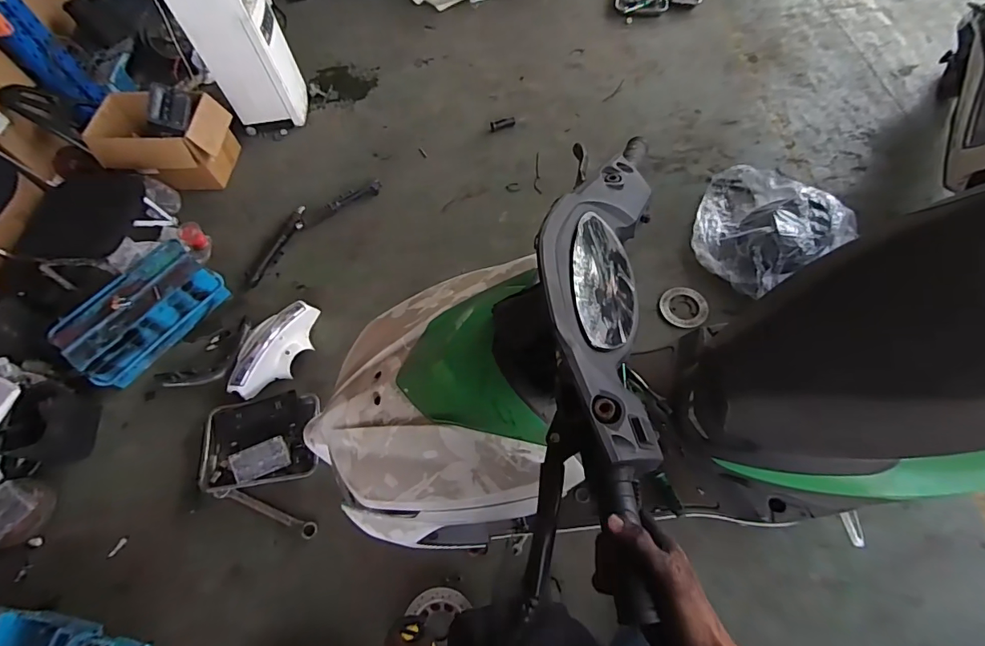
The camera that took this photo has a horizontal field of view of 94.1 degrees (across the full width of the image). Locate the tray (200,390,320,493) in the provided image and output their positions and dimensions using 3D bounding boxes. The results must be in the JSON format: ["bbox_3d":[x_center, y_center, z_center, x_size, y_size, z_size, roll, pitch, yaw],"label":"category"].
[{"bbox_3d":[-0.803,0.393,1.548,0.399,0.087,0.300,-10,63,1],"label":"tray"}]

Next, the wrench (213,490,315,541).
[{"bbox_3d":[-0.740,0.614,1.496,0.358,0.027,0.045,17,64,13],"label":"wrench"}]

